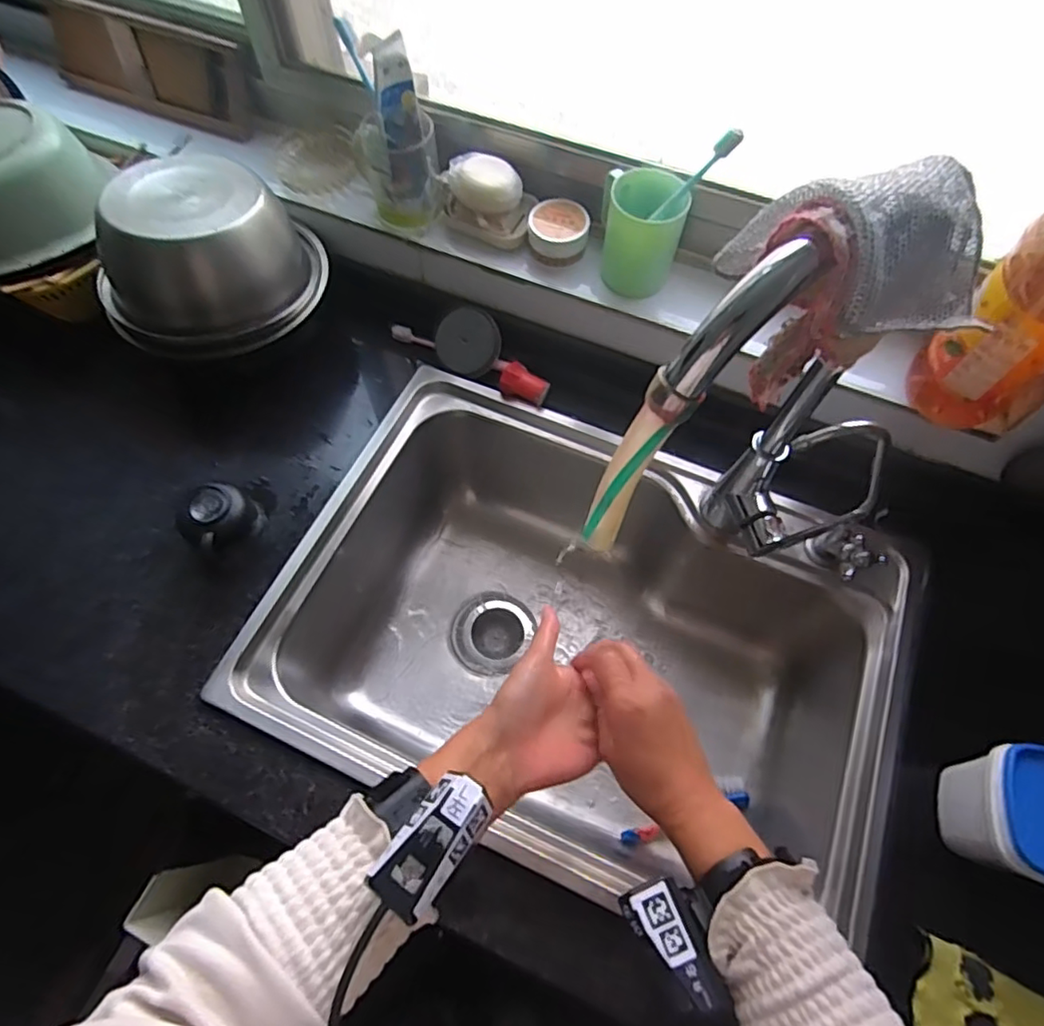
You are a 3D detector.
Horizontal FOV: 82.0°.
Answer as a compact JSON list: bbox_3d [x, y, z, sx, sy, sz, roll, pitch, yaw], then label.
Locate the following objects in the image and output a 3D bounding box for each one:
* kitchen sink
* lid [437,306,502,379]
[{"bbox_3d":[0.063,0.144,0.710,0.622,0.232,0.440,19,63,8],"label":"kitchen sink"},{"bbox_3d":[-0.066,-0.210,0.736,0.079,0.078,0.019,16,19,0],"label":"lid"}]

